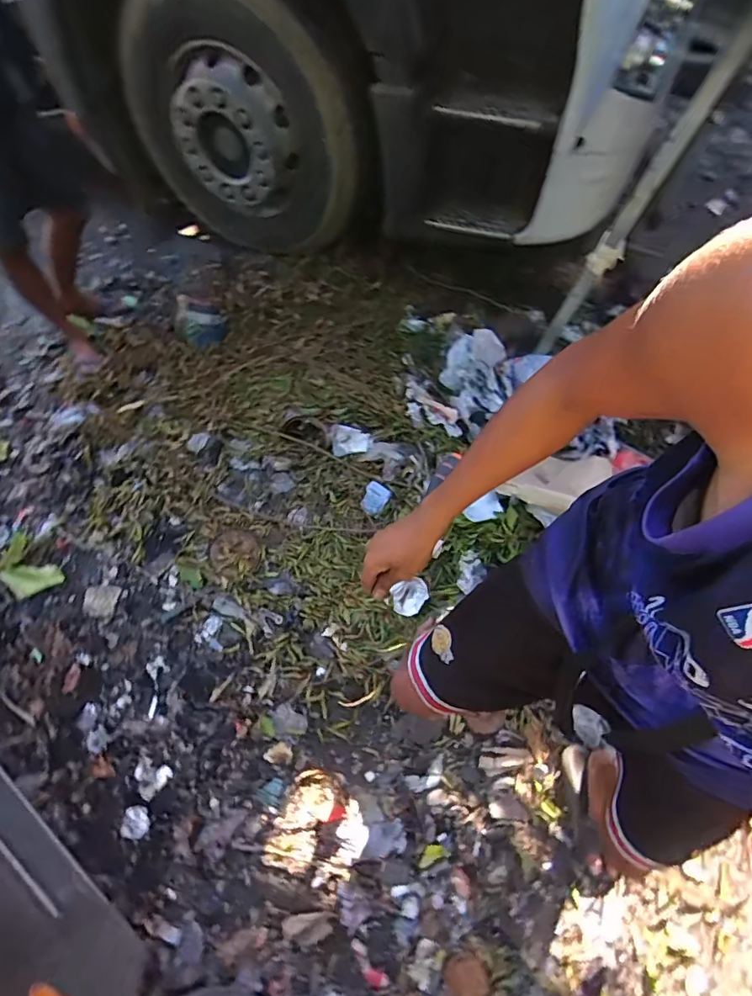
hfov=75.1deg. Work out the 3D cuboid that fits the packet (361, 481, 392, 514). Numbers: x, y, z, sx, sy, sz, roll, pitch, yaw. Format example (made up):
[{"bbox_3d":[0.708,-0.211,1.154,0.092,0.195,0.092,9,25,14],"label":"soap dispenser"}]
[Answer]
[{"bbox_3d":[-0.007,-0.002,1.533,0.085,0.020,0.099,33,74,8],"label":"packet"}]

